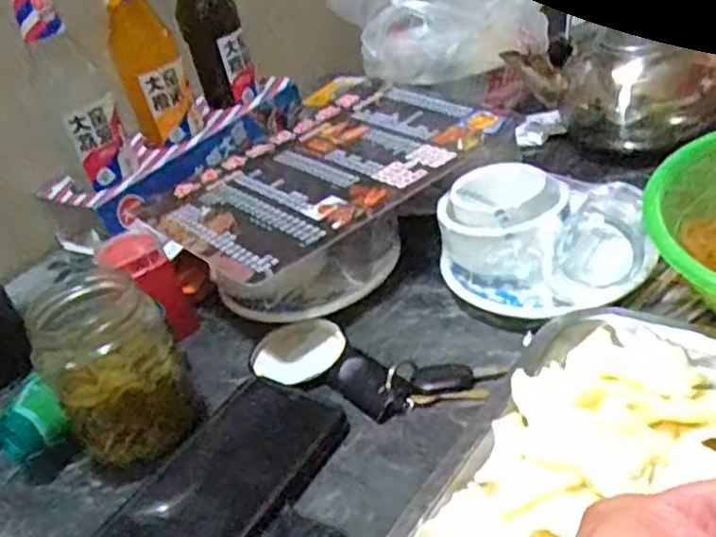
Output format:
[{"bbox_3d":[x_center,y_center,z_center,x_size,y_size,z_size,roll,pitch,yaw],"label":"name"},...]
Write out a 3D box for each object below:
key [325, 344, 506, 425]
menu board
[{"bbox_3d":[0.030,0.072,0.468,0.102,0.020,0.053,2,37,24],"label":"key"},{"bbox_3d":[-0.029,-0.085,0.613,0.210,0.010,0.272,19,47,38],"label":"menu board"}]

